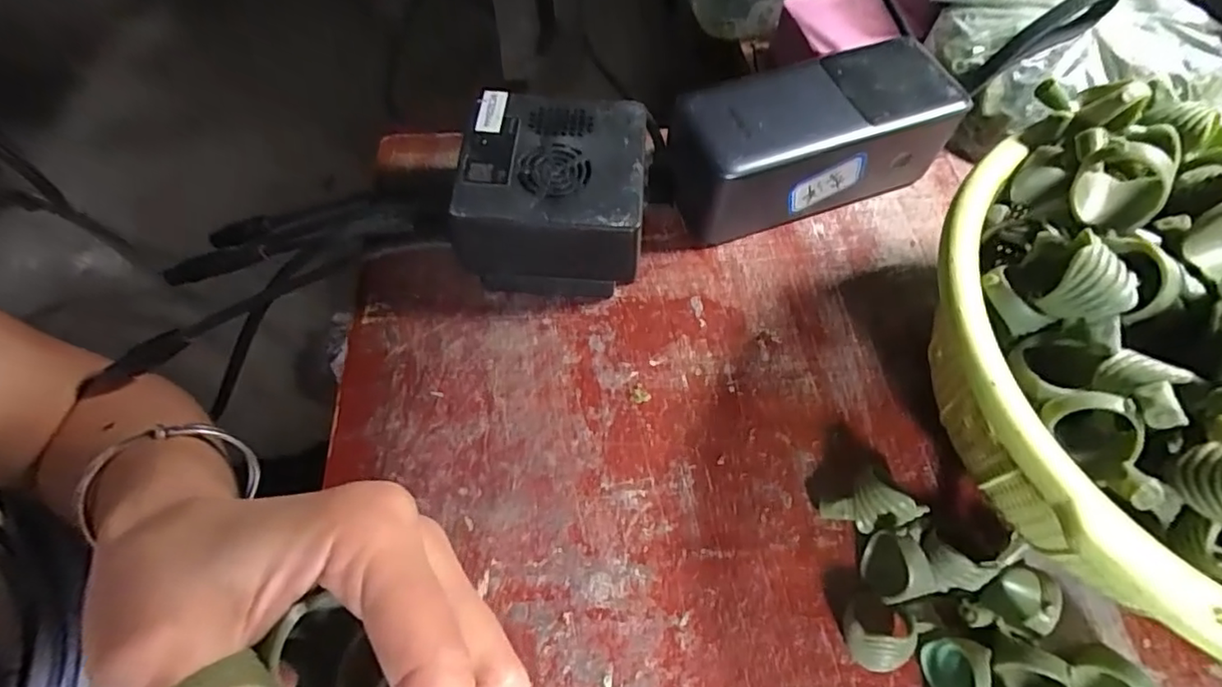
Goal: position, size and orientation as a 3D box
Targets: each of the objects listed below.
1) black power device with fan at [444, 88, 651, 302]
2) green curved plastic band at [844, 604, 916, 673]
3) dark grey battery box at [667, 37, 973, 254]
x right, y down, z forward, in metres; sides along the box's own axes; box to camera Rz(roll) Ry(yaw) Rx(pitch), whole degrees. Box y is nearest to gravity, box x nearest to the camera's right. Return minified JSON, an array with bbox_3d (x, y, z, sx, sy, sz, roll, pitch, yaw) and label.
[{"bbox_3d":[-0.024,-0.064,0.268,0.075,0.053,0.070,4,61,1],"label":"black power device with fan"},{"bbox_3d":[0.091,0.099,0.202,0.024,0.019,0.019,6,61,2],"label":"green curved plastic band"},{"bbox_3d":[0.089,-0.093,0.287,0.132,0.054,0.050,-19,63,-11],"label":"dark grey battery box"}]

